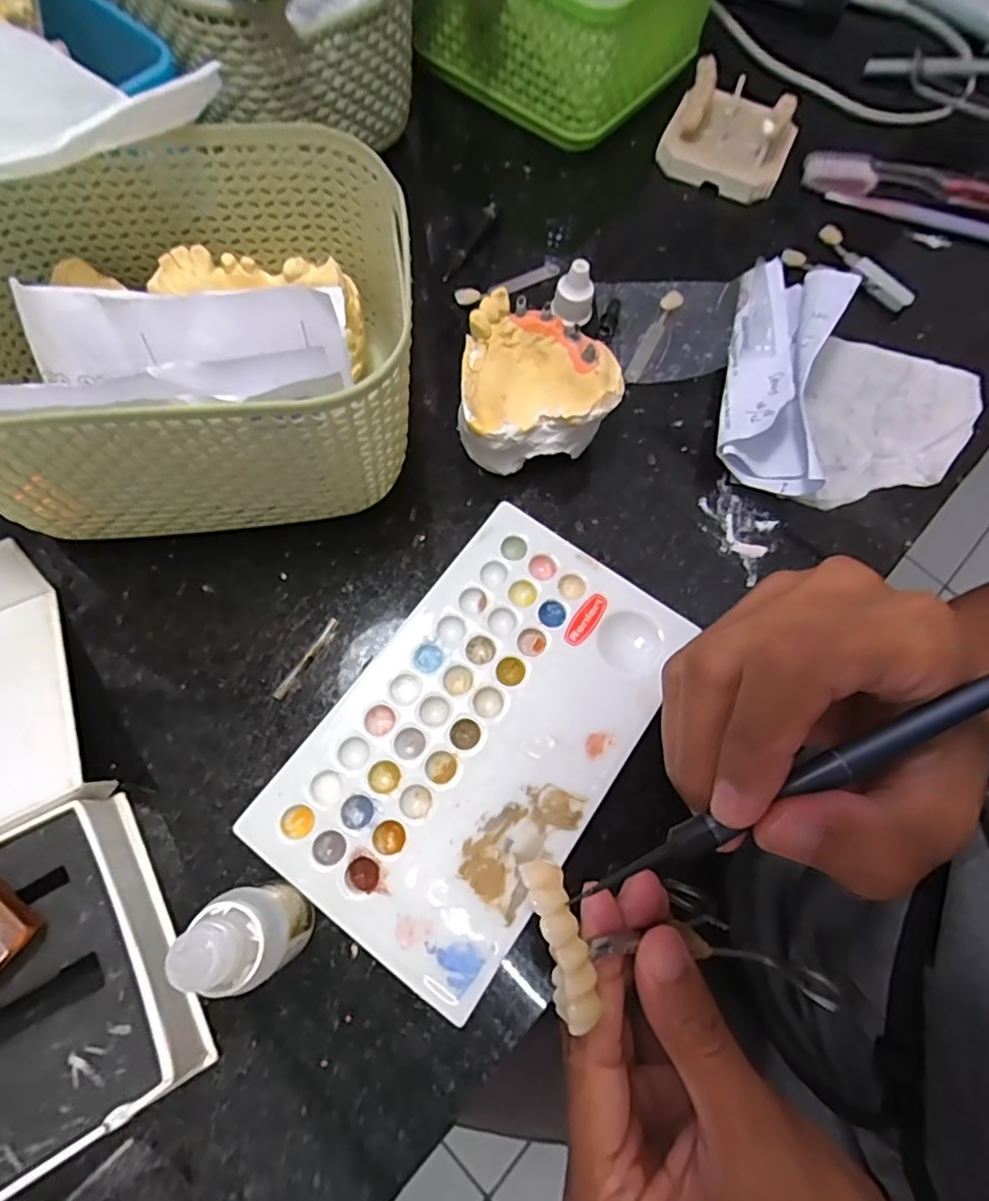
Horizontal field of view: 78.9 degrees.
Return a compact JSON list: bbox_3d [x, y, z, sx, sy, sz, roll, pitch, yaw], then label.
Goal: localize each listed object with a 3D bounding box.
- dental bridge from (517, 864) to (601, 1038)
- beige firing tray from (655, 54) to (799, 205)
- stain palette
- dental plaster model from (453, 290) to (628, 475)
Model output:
[{"bbox_3d":[0.018,0.090,0.158,0.012,0.007,0.042,-16,81,-8],"label":"dental bridge"},{"bbox_3d":[0.130,-0.258,0.325,0.064,0.034,0.062,24,70,6],"label":"beige firing tray"},{"bbox_3d":[-0.004,0.045,0.215,0.092,0.012,0.152,34,71,10],"label":"stain palette"},{"bbox_3d":[0.017,-0.085,0.249,0.061,0.043,0.056,1,69,-2],"label":"dental plaster model"}]

